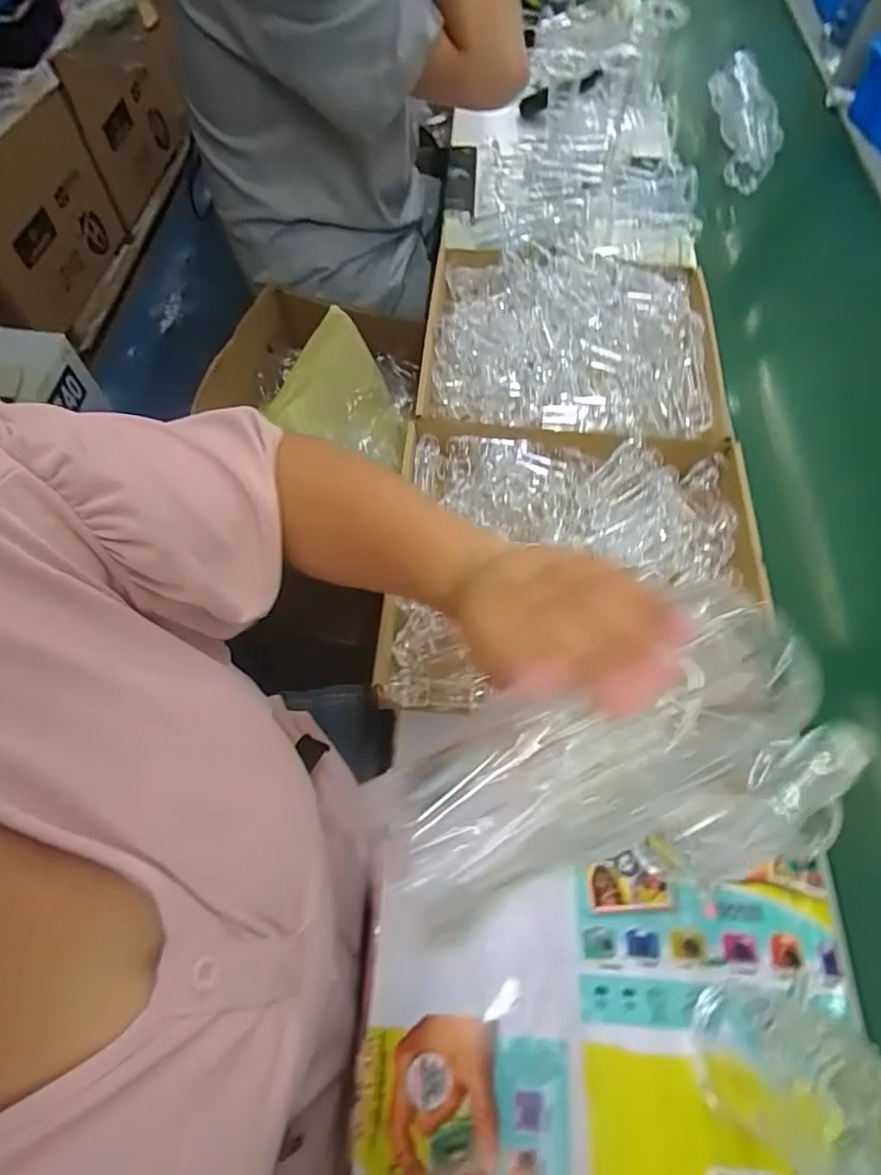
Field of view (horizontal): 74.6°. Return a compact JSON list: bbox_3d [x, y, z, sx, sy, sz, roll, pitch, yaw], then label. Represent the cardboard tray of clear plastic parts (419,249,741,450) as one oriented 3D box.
[{"bbox_3d":[0.136,-0.267,0.615,0.307,0.060,0.265,7,63,2],"label":"cardboard tray of clear plastic parts"}]

